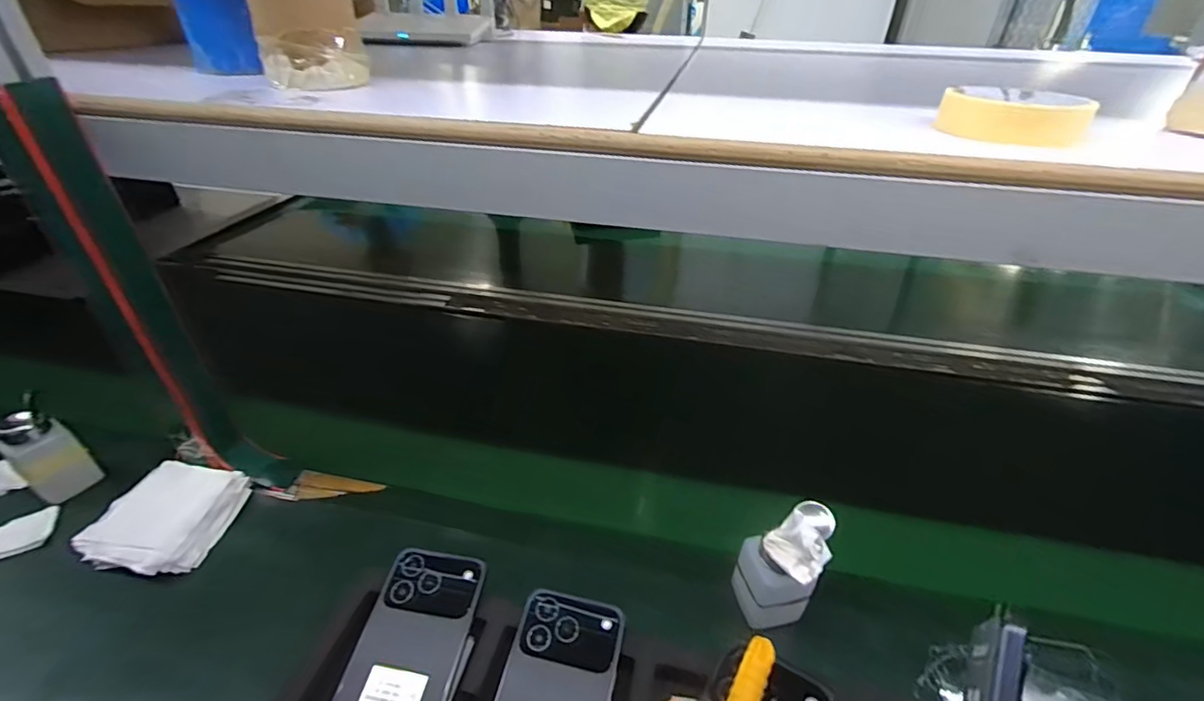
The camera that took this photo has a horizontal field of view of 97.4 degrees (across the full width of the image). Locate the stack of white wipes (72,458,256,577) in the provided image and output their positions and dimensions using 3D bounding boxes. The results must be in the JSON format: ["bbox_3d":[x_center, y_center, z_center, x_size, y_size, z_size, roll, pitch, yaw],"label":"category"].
[{"bbox_3d":[-0.451,0.173,0.549,0.104,0.034,0.118,4,35,3],"label":"stack of white wipes"}]

